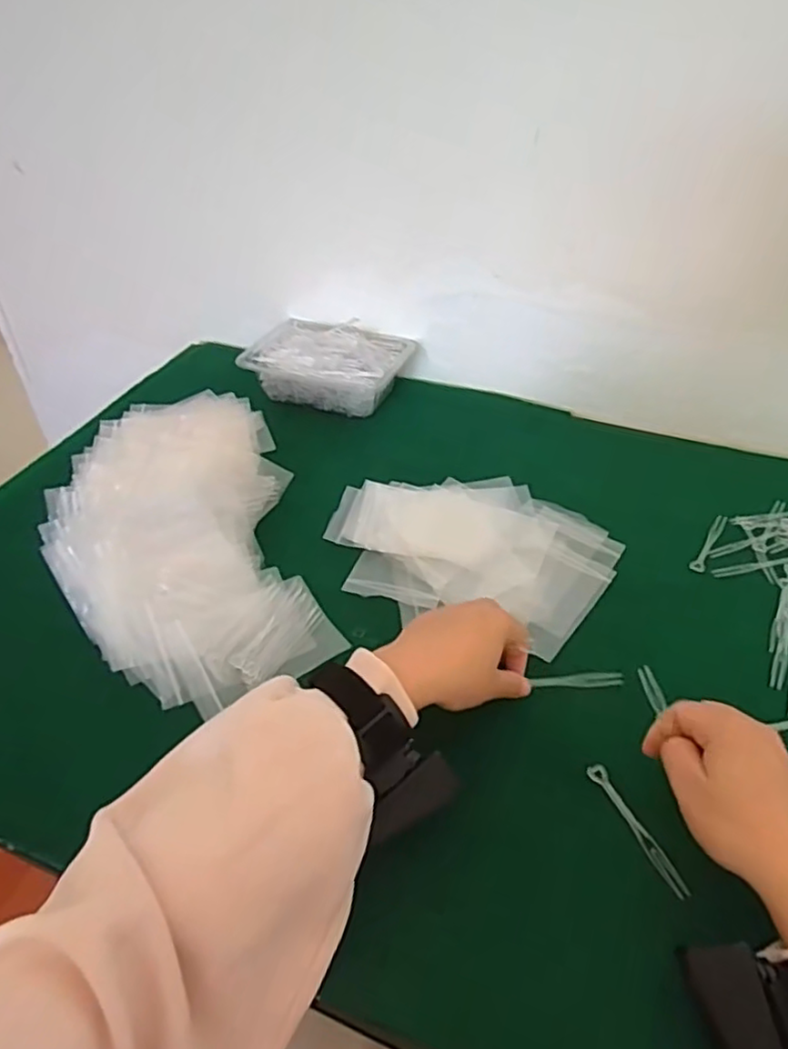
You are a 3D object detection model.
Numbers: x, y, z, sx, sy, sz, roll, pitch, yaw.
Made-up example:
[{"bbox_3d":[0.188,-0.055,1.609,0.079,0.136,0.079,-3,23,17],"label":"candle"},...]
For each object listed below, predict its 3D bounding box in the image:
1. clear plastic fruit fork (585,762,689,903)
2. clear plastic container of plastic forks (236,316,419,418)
[{"bbox_3d":[0.151,0.189,0.418,0.009,0.007,0.082,-17,45,-17],"label":"clear plastic fruit fork"},{"bbox_3d":[-0.076,-0.187,0.797,0.175,0.053,0.122,15,45,17],"label":"clear plastic container of plastic forks"}]

